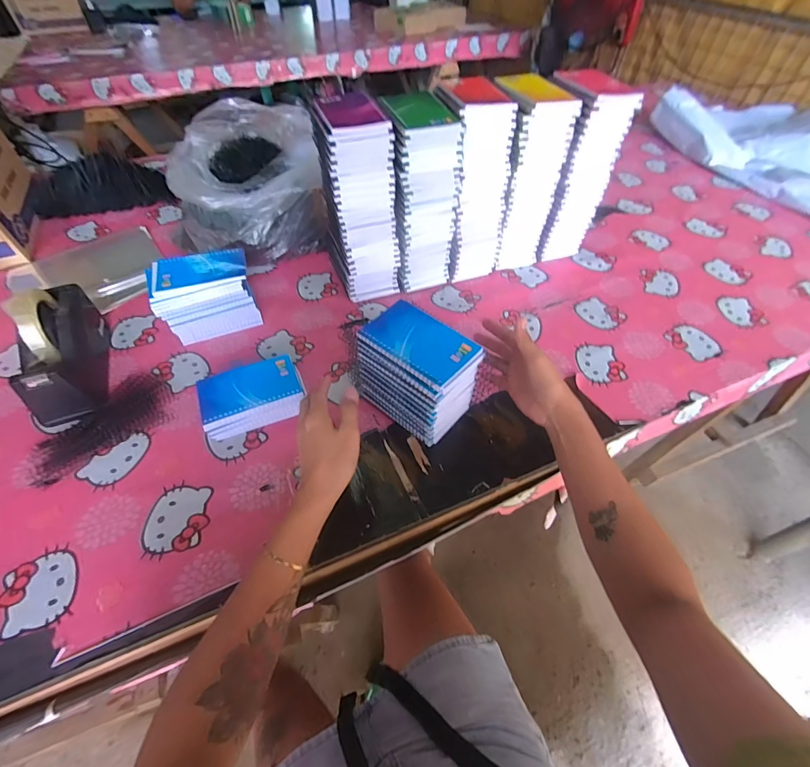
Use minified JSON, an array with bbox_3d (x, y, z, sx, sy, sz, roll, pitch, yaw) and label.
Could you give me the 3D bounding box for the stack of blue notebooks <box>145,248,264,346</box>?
[{"bbox_3d":[-0.323,-0.143,0.656,0.145,0.110,0.089,-18,53,-14],"label":"stack of blue notebooks"}]

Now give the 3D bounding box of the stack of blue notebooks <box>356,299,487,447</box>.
[{"bbox_3d":[0.015,-0.010,0.532,0.136,0.144,0.091,34,58,24],"label":"stack of blue notebooks"}]

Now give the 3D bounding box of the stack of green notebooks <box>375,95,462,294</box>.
[{"bbox_3d":[0.027,-0.292,0.662,0.106,0.293,0.129,-12,52,-10],"label":"stack of green notebooks"}]

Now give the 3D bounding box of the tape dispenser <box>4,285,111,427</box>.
[{"bbox_3d":[-0.490,-0.054,0.571,0.074,0.125,0.214,-16,53,-13],"label":"tape dispenser"}]

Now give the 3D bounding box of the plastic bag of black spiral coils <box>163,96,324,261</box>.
[{"bbox_3d":[-0.294,-0.361,0.749,0.250,0.244,0.214,-33,58,-24],"label":"plastic bag of black spiral coils"}]

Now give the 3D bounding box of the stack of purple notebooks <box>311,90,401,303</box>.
[{"bbox_3d":[-0.082,-0.288,0.670,0.105,0.291,0.131,-17,53,-13],"label":"stack of purple notebooks"}]

